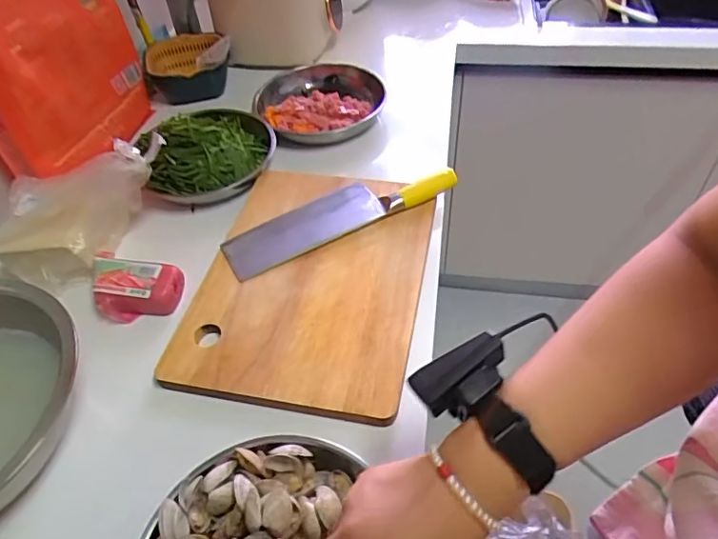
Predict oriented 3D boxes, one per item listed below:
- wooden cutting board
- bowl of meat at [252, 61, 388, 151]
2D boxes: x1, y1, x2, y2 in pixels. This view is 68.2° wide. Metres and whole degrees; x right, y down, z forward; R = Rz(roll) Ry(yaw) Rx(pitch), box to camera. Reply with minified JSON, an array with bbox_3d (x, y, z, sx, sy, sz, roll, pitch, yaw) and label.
[{"bbox_3d":[-0.053,0.005,0.643,0.255,0.028,0.354,8,50,9],"label":"wooden cutting board"},{"bbox_3d":[-0.065,-0.286,0.902,0.216,0.045,0.210,-1,49,1],"label":"bowl of meat"}]

